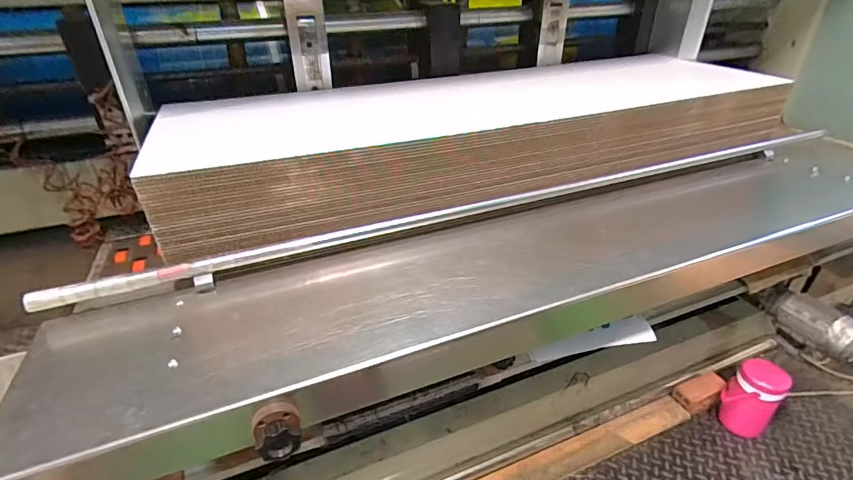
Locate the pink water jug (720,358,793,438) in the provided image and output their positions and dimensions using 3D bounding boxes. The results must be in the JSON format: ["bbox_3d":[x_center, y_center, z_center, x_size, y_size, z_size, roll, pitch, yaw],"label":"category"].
[{"bbox_3d":[0.978,0.478,1.314,0.114,0.238,0.133,-24,39,-32],"label":"pink water jug"}]

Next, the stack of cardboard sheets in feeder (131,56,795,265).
[{"bbox_3d":[0.097,-0.318,1.186,1.464,0.199,0.537,-15,37,-18],"label":"stack of cardboard sheets in feeder"}]

